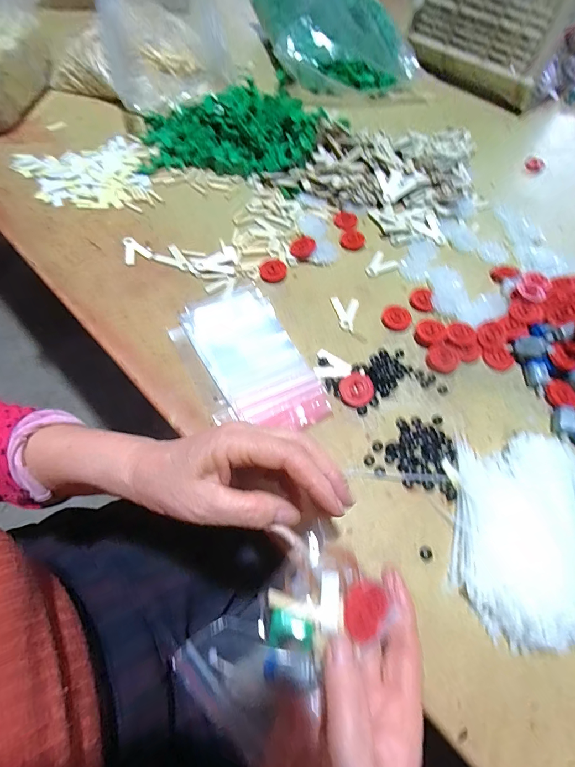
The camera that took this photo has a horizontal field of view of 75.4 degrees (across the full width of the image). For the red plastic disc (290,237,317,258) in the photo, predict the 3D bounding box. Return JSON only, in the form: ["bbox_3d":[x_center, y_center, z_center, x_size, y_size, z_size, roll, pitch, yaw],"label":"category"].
[{"bbox_3d":[0.019,-0.170,0.463,0.029,0.007,0.031,-3,70,8],"label":"red plastic disc"}]

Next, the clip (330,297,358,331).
[{"bbox_3d":[0.064,-0.080,0.421,0.029,0.004,0.046,9,60,1],"label":"clip"}]

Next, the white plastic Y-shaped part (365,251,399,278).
[{"bbox_3d":[0.118,-0.146,0.464,0.033,0.004,0.046,31,62,13],"label":"white plastic Y-shaped part"}]

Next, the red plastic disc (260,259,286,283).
[{"bbox_3d":[-0.017,-0.136,0.446,0.031,0.004,0.036,5,60,-2],"label":"red plastic disc"}]

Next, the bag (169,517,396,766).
[{"bbox_3d":[0.000,0.140,0.211,0.073,0.028,0.111,41,65,18],"label":"bag"}]

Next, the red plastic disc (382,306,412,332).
[{"bbox_3d":[0.125,-0.074,0.424,0.032,0.007,0.030,2,60,-3],"label":"red plastic disc"}]

